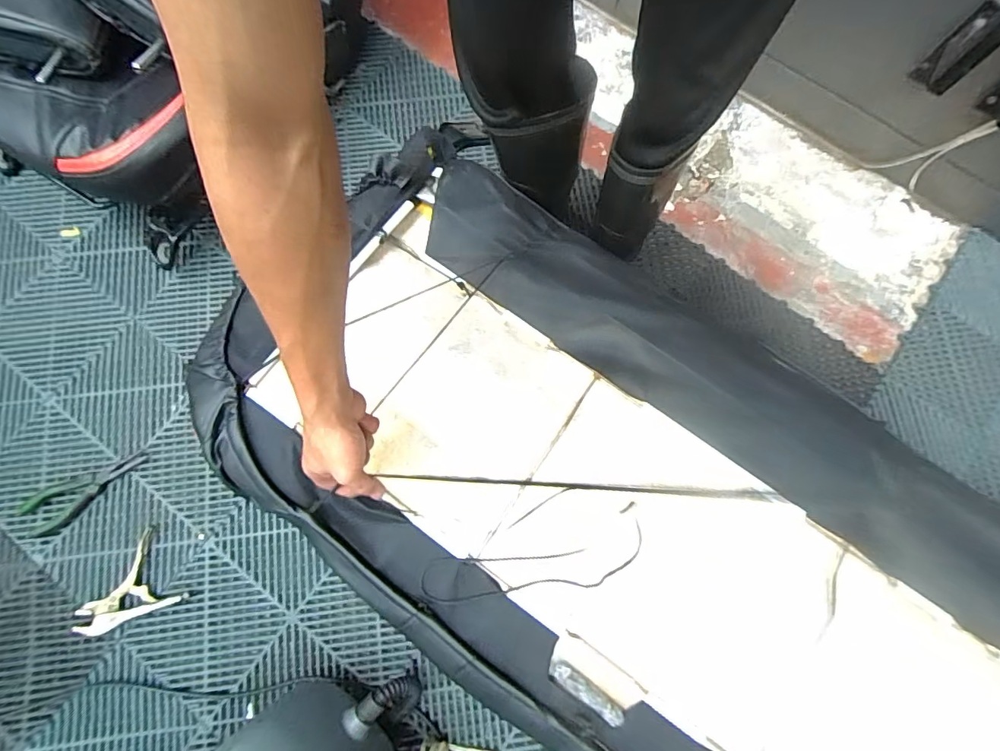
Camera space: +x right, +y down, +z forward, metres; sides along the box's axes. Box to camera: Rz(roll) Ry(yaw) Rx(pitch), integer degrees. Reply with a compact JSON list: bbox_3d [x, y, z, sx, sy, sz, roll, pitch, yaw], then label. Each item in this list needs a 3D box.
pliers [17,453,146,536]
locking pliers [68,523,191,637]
[{"bbox_3d":[-0.709,0.203,0.819,0.209,0.016,0.074,-26,79,-7],"label":"pliers"},{"bbox_3d":[-0.624,0.343,0.787,0.164,0.024,0.130,-25,79,-7],"label":"locking pliers"}]

